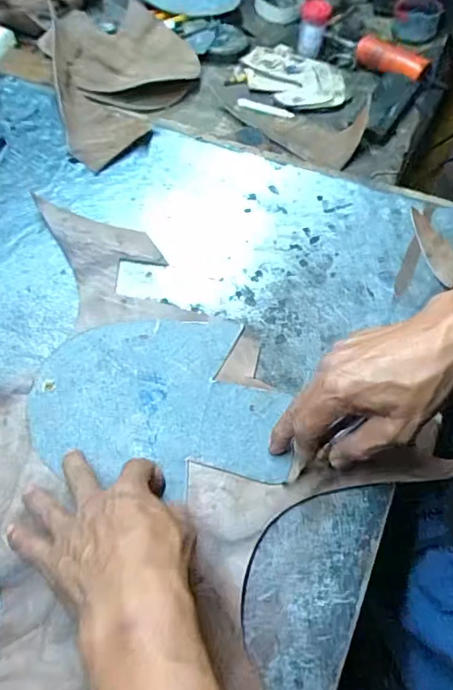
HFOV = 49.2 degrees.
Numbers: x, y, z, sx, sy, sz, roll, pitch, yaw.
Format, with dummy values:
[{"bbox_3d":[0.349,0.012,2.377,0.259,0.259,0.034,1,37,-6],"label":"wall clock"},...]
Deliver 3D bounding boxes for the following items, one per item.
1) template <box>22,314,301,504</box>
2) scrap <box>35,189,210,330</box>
[{"bbox_3d":[-0.060,0.045,0.424,0.204,0.009,0.157,-3,59,-7],"label":"template"},{"bbox_3d":[-0.114,-0.088,0.504,0.108,0.008,0.196,-18,63,-15],"label":"scrap"}]

